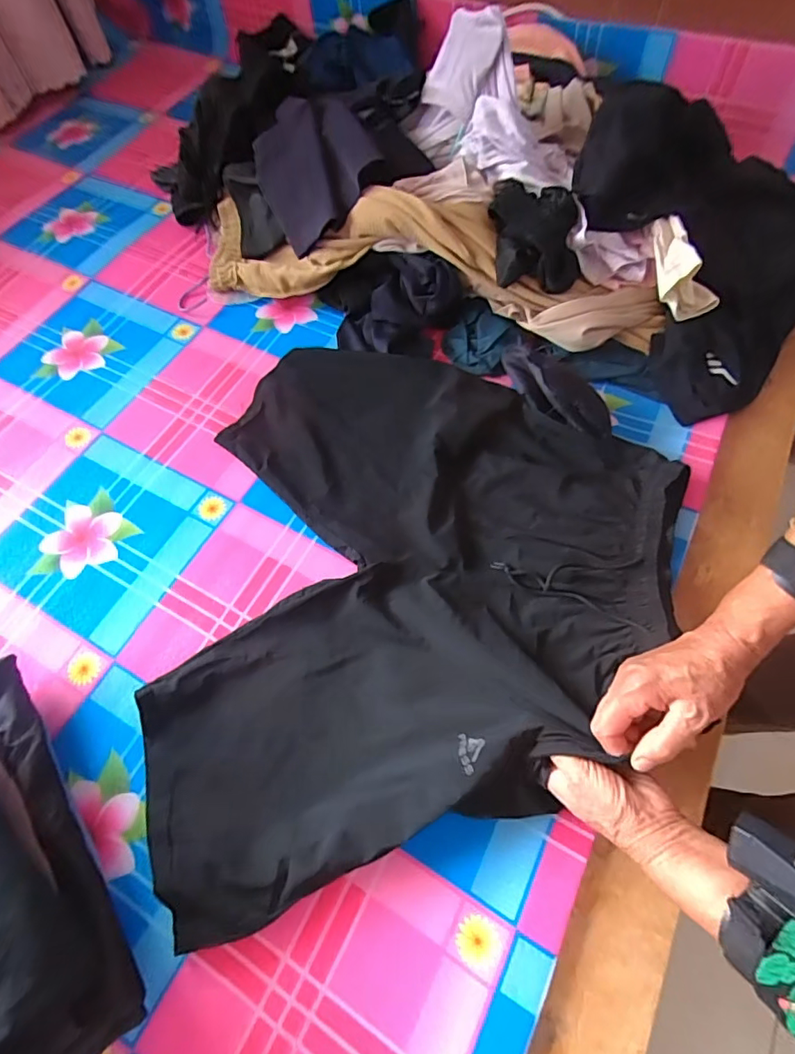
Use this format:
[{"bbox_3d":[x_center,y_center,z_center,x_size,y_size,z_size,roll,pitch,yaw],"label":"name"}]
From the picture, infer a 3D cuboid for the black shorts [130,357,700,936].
[{"bbox_3d":[-0.003,0.006,0.594,0.620,0.089,0.593,-18,63,-6],"label":"black shorts"}]

